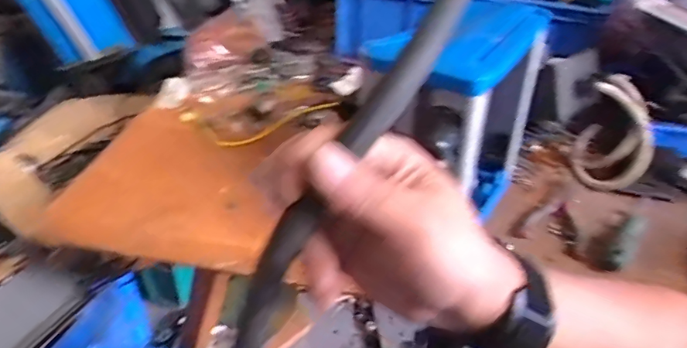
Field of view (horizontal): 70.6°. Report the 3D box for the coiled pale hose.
[{"bbox_3d":[0.404,-0.060,0.713,0.103,0.145,0.111,25,42,25],"label":"coiled pale hose"}]

